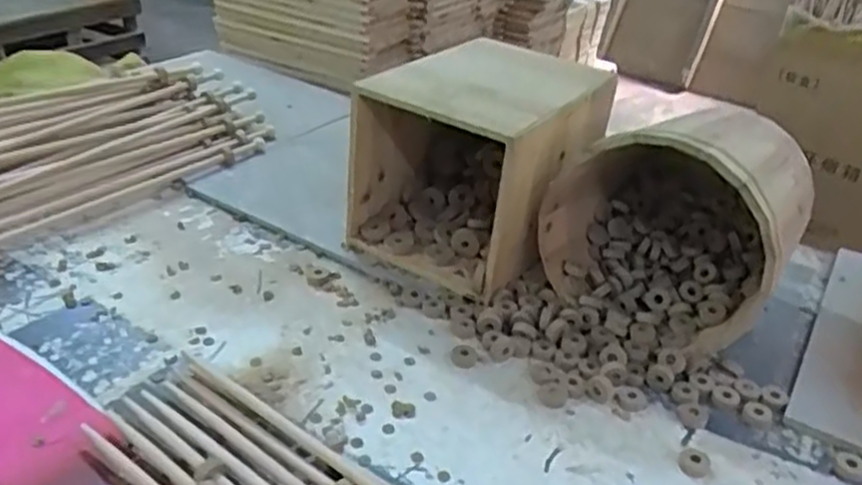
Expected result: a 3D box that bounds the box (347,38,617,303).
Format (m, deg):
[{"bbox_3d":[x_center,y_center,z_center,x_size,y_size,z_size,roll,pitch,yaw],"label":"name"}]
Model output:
[{"bbox_3d":[0.063,-0.096,0.874,0.210,0.217,0.286,21,34,26],"label":"box"}]

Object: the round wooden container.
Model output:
[{"bbox_3d":[0.269,-0.028,0.777,0.224,0.232,0.218,23,35,28],"label":"round wooden container"}]

